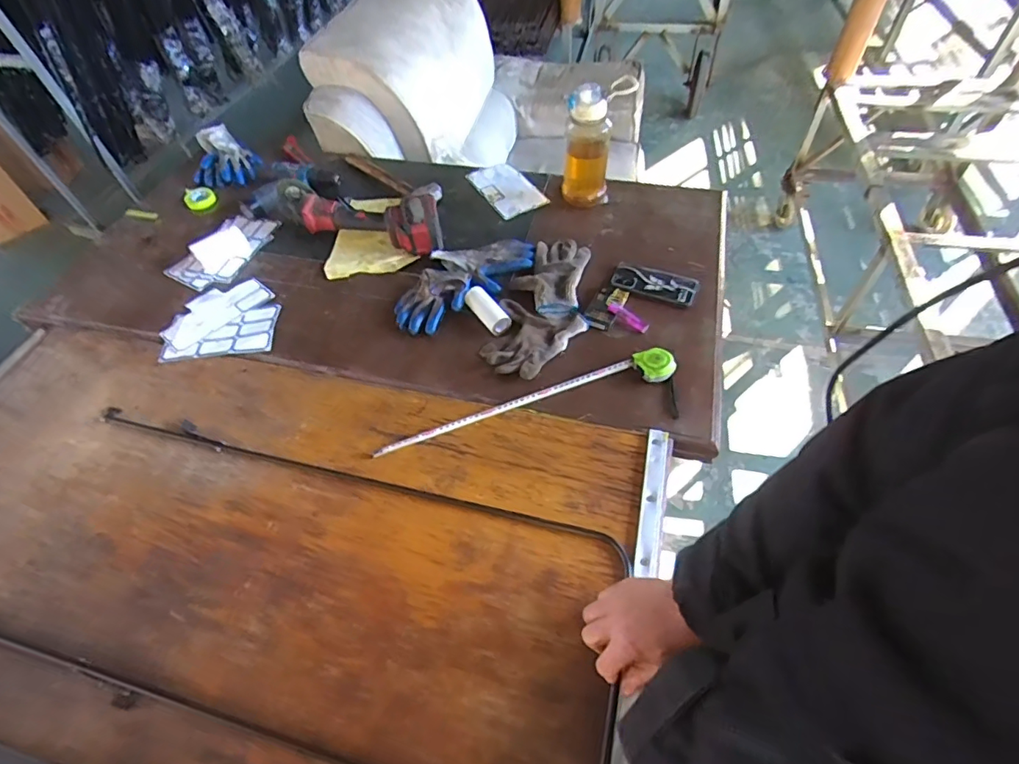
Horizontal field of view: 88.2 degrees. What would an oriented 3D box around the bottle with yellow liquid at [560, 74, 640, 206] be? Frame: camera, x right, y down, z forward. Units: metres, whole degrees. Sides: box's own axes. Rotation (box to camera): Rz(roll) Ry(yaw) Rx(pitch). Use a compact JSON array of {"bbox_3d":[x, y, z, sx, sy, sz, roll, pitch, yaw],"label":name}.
[{"bbox_3d":[0.182,-0.485,1.097,0.138,0.248,0.079,-7,54,-2],"label":"bottle with yellow liquid"}]

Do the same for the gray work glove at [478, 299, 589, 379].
[{"bbox_3d":[0.042,-0.080,0.925,0.154,0.021,0.162,14,56,13],"label":"gray work glove"}]

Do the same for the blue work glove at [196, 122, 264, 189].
[{"bbox_3d":[-0.744,-0.585,1.351,0.164,0.049,0.220,-28,57,-16],"label":"blue work glove"}]

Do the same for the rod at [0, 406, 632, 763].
[{"bbox_3d":[-0.300,0.274,0.719,0.896,0.012,0.360,10,56,12],"label":"rod"}]

